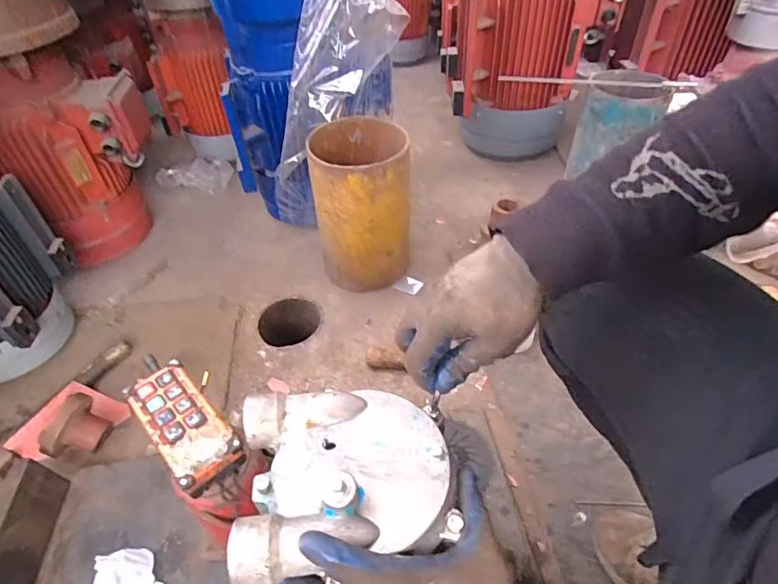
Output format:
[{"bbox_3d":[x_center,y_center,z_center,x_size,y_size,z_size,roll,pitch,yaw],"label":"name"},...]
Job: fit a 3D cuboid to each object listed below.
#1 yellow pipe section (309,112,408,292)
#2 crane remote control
[{"bbox_3d":[-0.060,-0.189,1.116,0.197,0.341,0.212,-6,45,-3],"label":"yellow pipe section"},{"bbox_3d":[-0.247,0.147,0.570,0.075,0.040,0.208,-33,52,-27],"label":"crane remote control"}]

